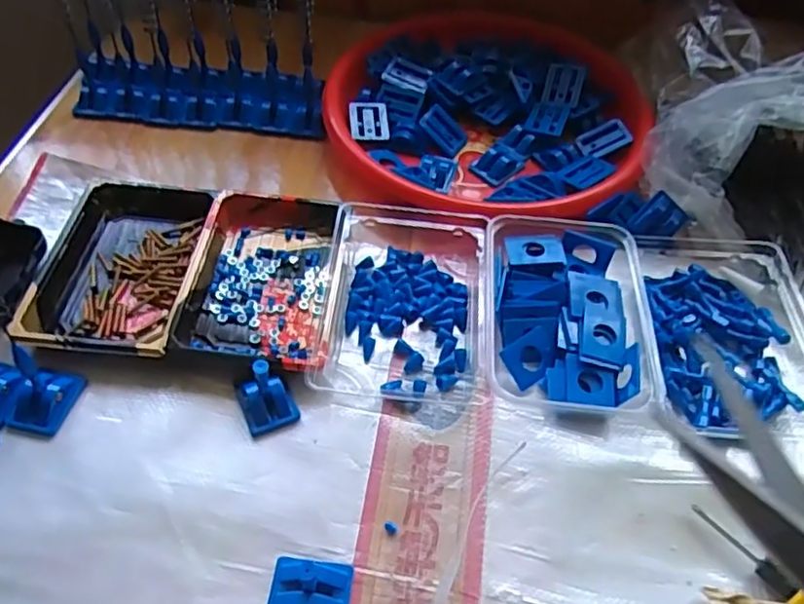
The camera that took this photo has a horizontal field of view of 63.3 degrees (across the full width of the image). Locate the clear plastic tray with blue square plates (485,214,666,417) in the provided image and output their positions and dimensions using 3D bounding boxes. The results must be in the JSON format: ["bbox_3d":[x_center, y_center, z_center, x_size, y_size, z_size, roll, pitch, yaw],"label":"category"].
[{"bbox_3d":[0.117,0.004,0.472,0.111,0.032,0.153,2,53,-2],"label":"clear plastic tray with blue square plates"}]

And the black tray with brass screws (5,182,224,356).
[{"bbox_3d":[-0.207,-0.028,0.492,0.108,0.026,0.163,5,53,0],"label":"black tray with brass screws"}]

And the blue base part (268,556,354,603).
[{"bbox_3d":[-0.051,0.159,0.357,0.044,0.018,0.036,7,53,2],"label":"blue base part"}]

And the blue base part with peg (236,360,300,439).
[{"bbox_3d":[-0.089,0.055,0.417,0.033,0.042,0.039,-19,56,-17],"label":"blue base part with peg"}]

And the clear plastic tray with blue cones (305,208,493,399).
[{"bbox_3d":[0.002,-0.006,0.485,0.115,0.034,0.171,6,53,1],"label":"clear plastic tray with blue cones"}]

